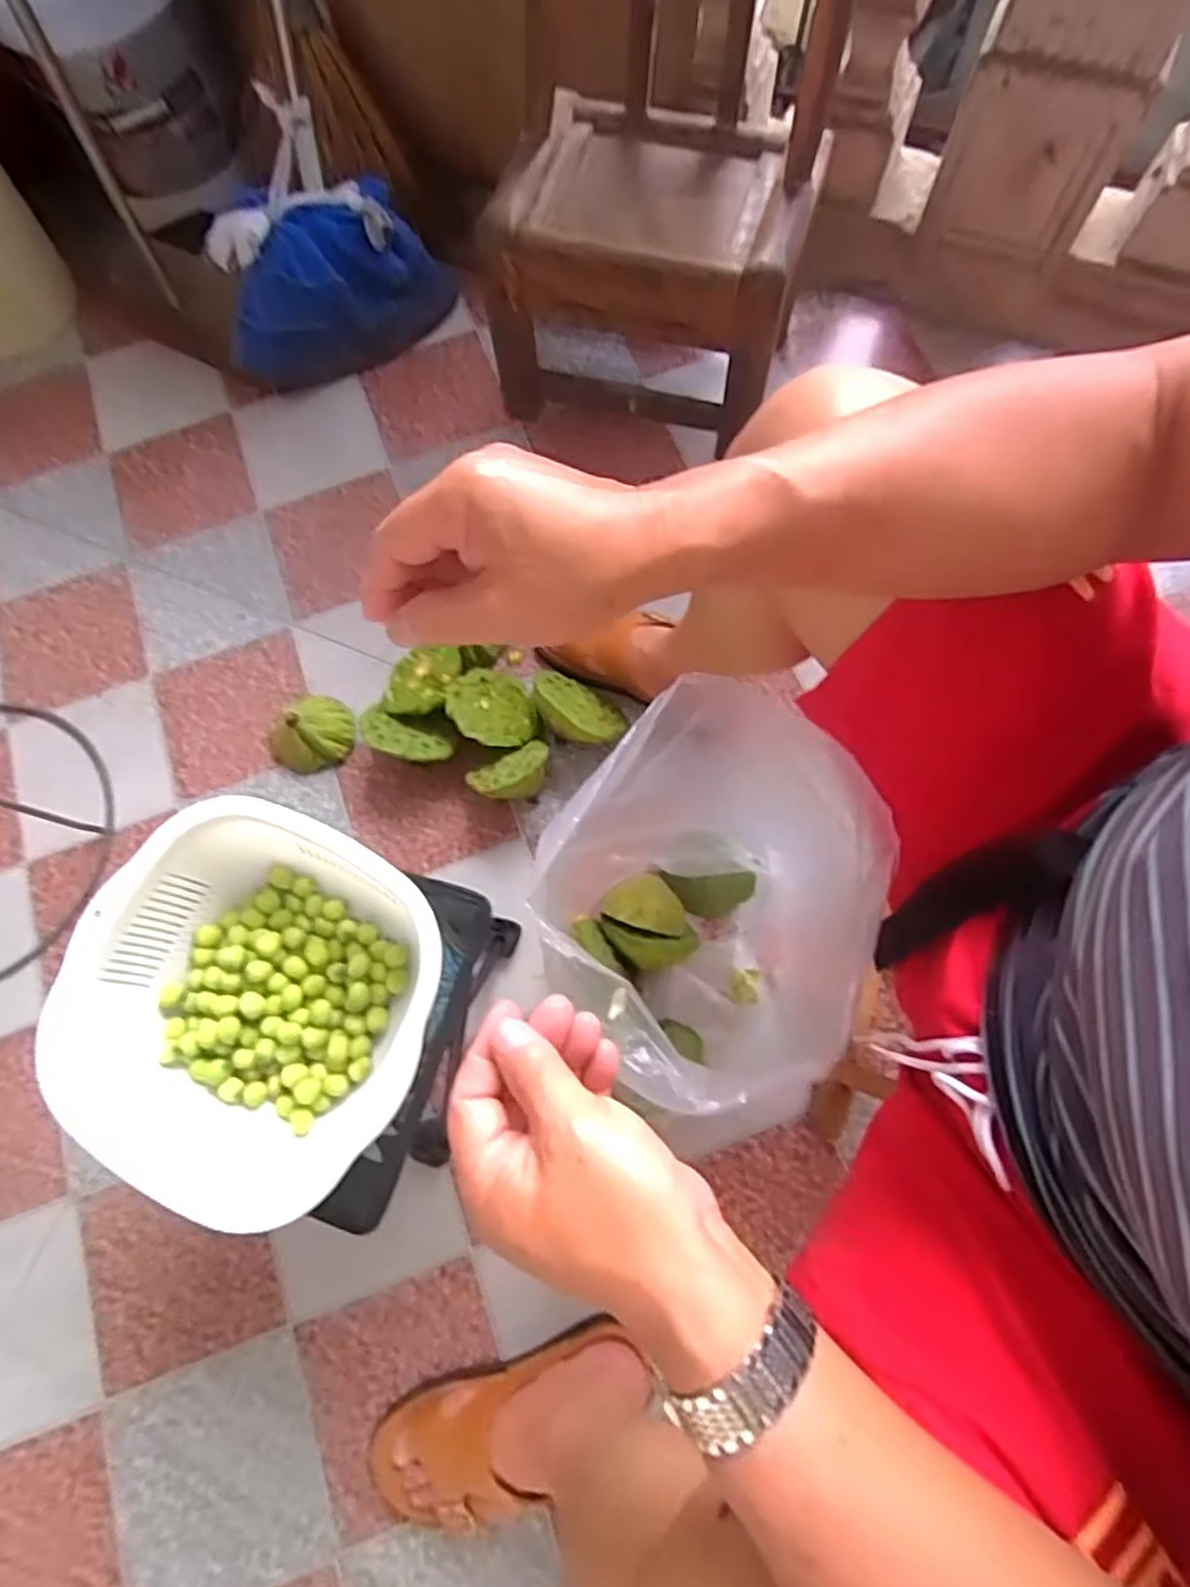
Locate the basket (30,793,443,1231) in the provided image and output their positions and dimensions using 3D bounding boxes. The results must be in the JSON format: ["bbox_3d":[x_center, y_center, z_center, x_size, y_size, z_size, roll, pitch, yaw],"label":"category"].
[{"bbox_3d":[-0.256,0.154,0.543,0.259,0.091,0.261,30,76,10],"label":"basket"}]

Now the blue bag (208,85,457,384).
[{"bbox_3d":[-0.364,-0.715,0.960,0.328,0.219,0.145,-40,76,-10],"label":"blue bag"}]

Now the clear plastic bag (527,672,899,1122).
[{"bbox_3d":[0.087,0.106,0.622,0.216,0.353,0.277,-1,73,1],"label":"clear plastic bag"}]

